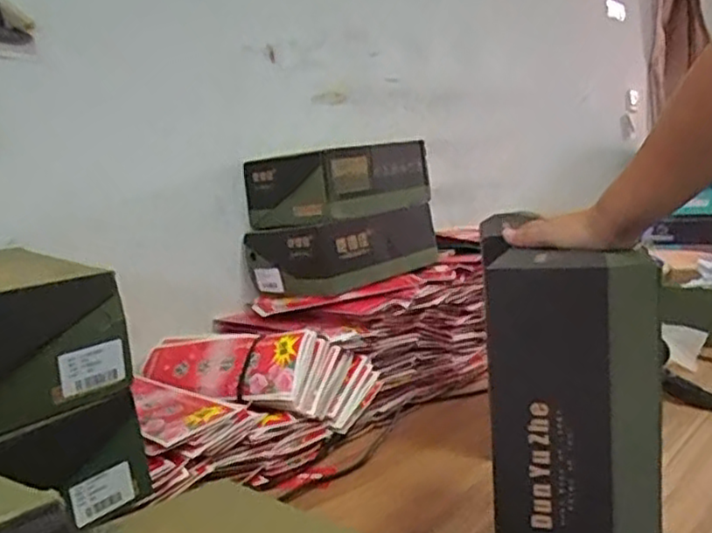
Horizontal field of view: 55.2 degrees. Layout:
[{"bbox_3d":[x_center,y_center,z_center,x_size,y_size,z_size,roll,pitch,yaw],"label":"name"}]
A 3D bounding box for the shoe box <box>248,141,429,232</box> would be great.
[{"bbox_3d":[-0.032,-0.164,1.336,0.228,0.129,0.297,2,9,38],"label":"shoe box"}]

